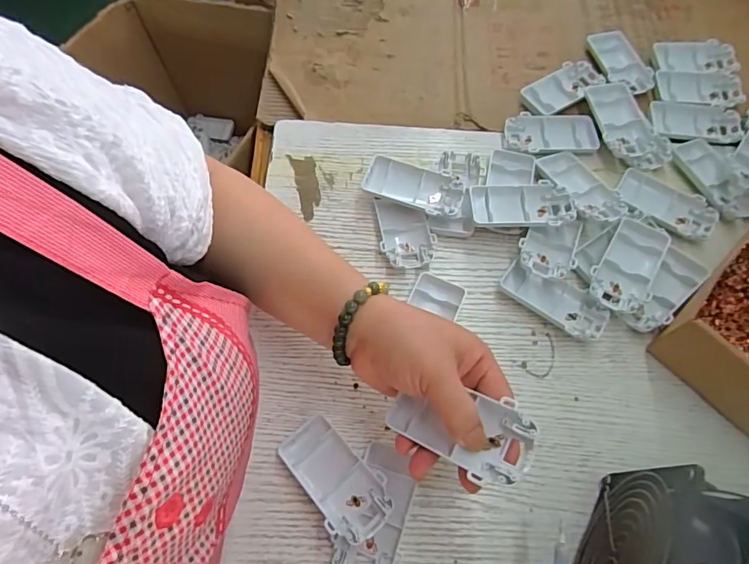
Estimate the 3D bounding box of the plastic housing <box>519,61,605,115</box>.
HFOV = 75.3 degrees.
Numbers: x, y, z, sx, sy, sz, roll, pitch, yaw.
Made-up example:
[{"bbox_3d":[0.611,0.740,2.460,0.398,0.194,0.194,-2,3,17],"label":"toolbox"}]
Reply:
[{"bbox_3d":[0.213,-0.220,0.544,0.096,0.012,0.045,-33,69,-14],"label":"plastic housing"}]

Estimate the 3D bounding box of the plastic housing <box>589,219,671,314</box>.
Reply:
[{"bbox_3d":[0.228,-0.014,0.440,0.048,0.019,0.093,27,68,12],"label":"plastic housing"}]

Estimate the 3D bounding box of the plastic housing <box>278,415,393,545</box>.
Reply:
[{"bbox_3d":[-0.028,0.146,0.364,0.049,0.015,0.093,-36,62,-15],"label":"plastic housing"}]

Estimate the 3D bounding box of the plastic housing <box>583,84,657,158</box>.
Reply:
[{"bbox_3d":[0.257,-0.168,0.510,0.048,0.019,0.091,-7,65,-3],"label":"plastic housing"}]

